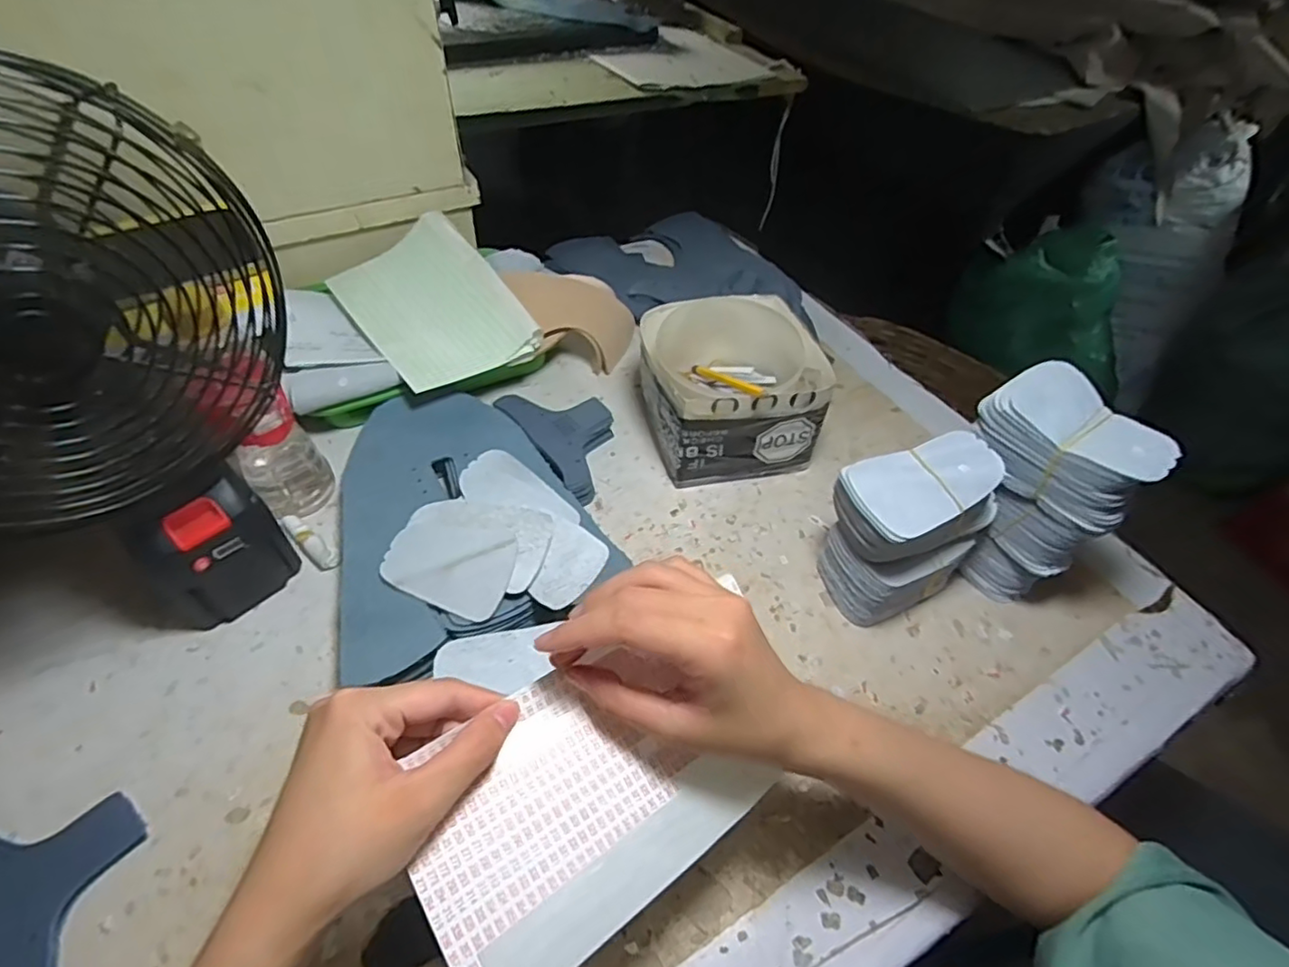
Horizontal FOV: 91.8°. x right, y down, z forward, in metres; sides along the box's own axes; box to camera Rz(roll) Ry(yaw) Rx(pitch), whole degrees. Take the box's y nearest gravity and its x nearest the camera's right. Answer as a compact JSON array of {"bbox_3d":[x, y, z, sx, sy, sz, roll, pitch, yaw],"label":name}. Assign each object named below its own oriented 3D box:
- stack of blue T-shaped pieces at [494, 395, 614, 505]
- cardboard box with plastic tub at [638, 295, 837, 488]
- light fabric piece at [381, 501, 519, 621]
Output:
[{"bbox_3d":[-0.065,-0.042,0.558,0.078,0.032,0.128,-28,58,-25],"label":"stack of blue T-shaped pieces"},{"bbox_3d":[0.071,-0.086,0.559,0.138,0.100,0.149,-11,51,-12],"label":"cardboard box with plastic tub"},{"bbox_3d":[-0.136,0.049,0.442,0.091,0.015,0.071,19,52,11],"label":"light fabric piece"}]

